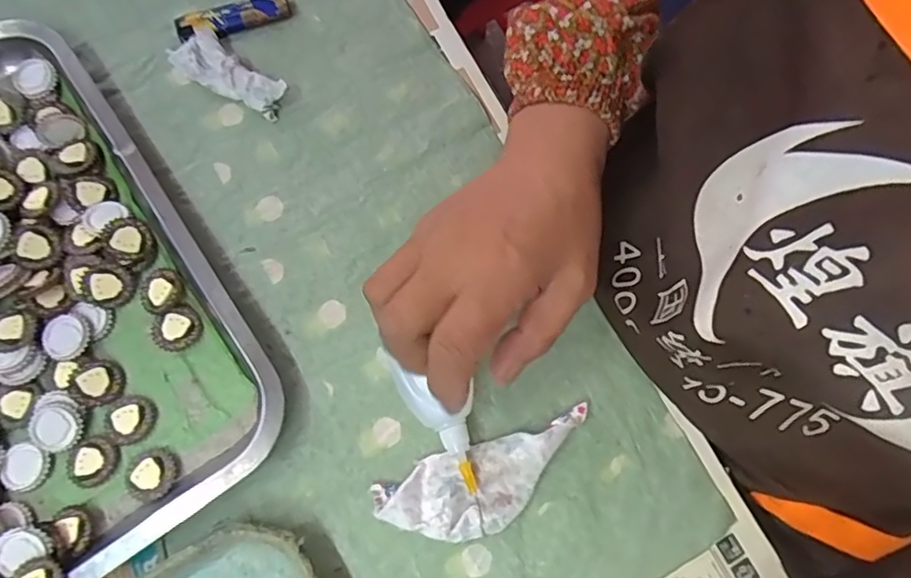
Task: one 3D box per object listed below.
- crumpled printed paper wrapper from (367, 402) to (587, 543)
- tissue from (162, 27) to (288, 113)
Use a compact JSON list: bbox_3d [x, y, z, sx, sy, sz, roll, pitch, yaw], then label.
[{"bbox_3d":[0.020,0.111,0.344,0.131,0.014,0.049,-18,74,-6],"label":"crumpled printed paper wrapper"},{"bbox_3d":[-0.159,-0.151,0.410,0.084,0.019,0.033,36,75,10],"label":"tissue"}]

